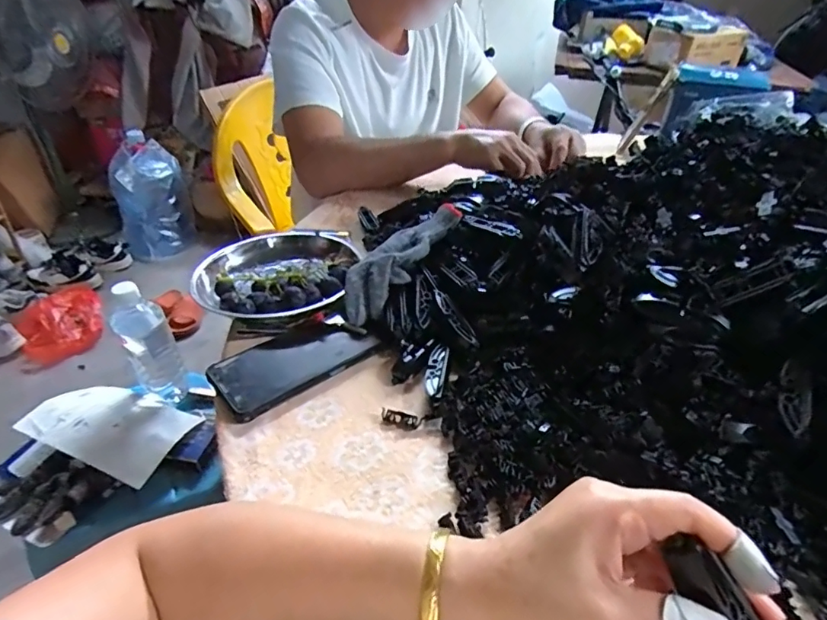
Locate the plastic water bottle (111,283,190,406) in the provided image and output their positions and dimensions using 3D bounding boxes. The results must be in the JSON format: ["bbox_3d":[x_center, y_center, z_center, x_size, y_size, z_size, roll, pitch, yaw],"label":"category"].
[{"bbox_3d":[-0.387,0.050,0.755,0.068,0.198,0.054,-19,39,-23],"label":"plastic water bottle"}]

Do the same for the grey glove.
[{"bbox_3d":[-0.018,-0.057,0.545,0.058,0.030,0.167,25,59,31],"label":"grey glove"}]

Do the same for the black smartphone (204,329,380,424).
[{"bbox_3d":[-0.110,0.048,0.480,0.144,0.012,0.071,-26,43,-31],"label":"black smartphone"}]

